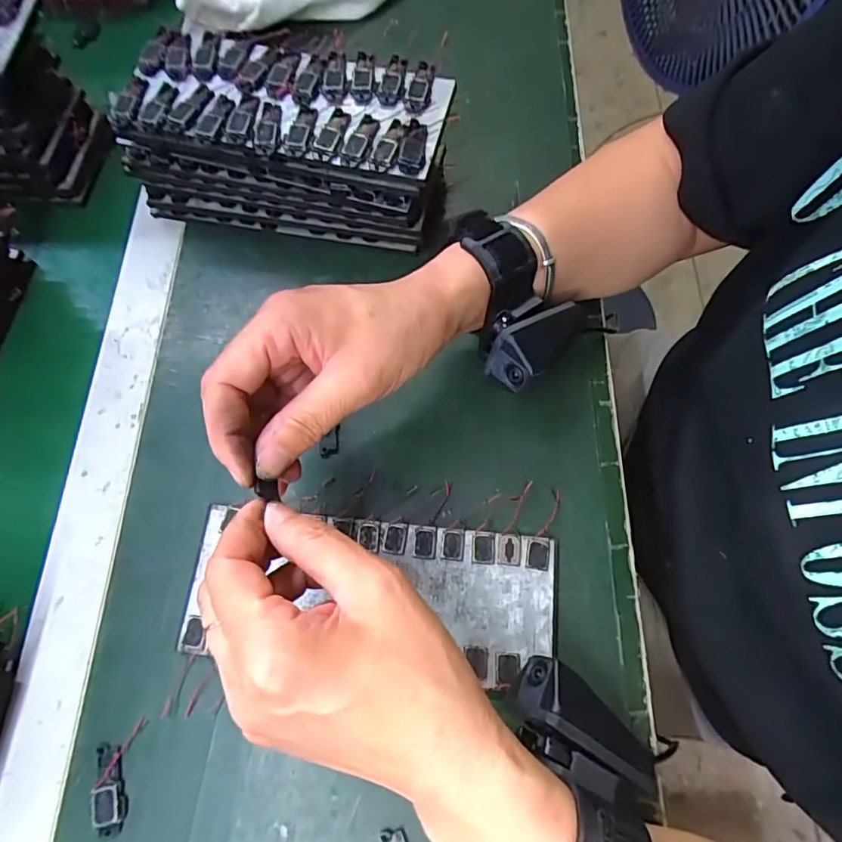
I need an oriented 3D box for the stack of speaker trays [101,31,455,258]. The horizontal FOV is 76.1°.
[{"bbox_3d":[-0.088,-0.187,0.373,0.204,0.088,0.086,10,70,5],"label":"stack of speaker trays"}]

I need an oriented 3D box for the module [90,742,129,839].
[{"bbox_3d":[-0.158,0.186,0.271,0.016,0.004,0.040,-11,70,-3],"label":"module"}]

